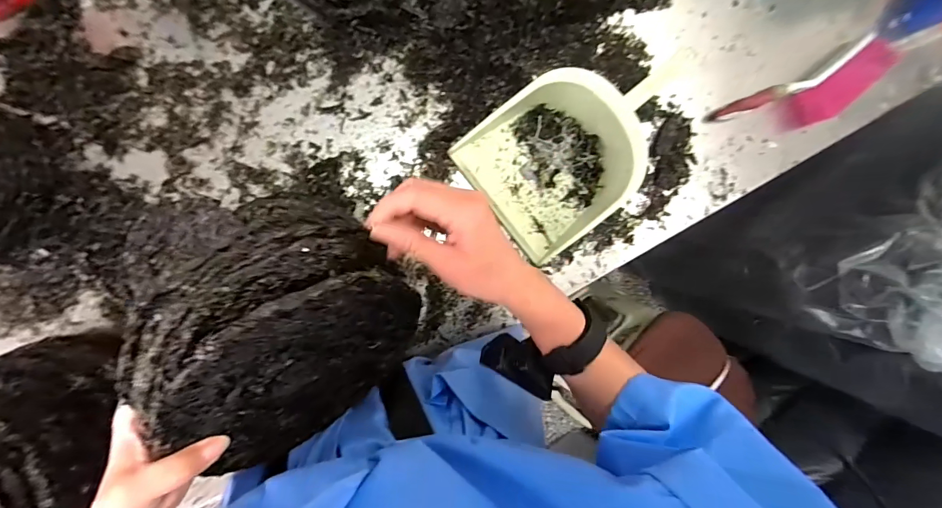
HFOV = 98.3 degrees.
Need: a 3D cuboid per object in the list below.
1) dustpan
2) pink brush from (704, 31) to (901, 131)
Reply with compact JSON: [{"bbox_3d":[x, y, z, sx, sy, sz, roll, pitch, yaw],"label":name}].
[{"bbox_3d":[0.165,-0.155,0.589,0.312,0.093,0.225,-38,96,-8],"label":"dustpan"},{"bbox_3d":[0.550,-0.257,0.665,0.326,0.045,0.093,-27,94,-9],"label":"pink brush"}]

